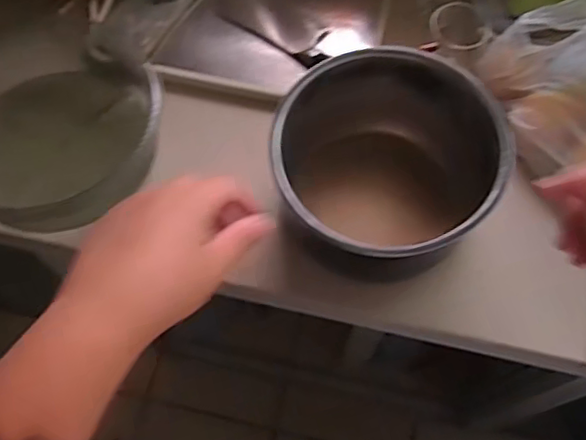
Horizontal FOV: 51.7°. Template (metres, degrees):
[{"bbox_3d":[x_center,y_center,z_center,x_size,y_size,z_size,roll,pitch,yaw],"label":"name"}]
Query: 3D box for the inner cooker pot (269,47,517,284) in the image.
[{"bbox_3d":[0.100,-0.054,0.688,0.224,0.176,0.235,0,67,-1],"label":"inner cooker pot"}]

